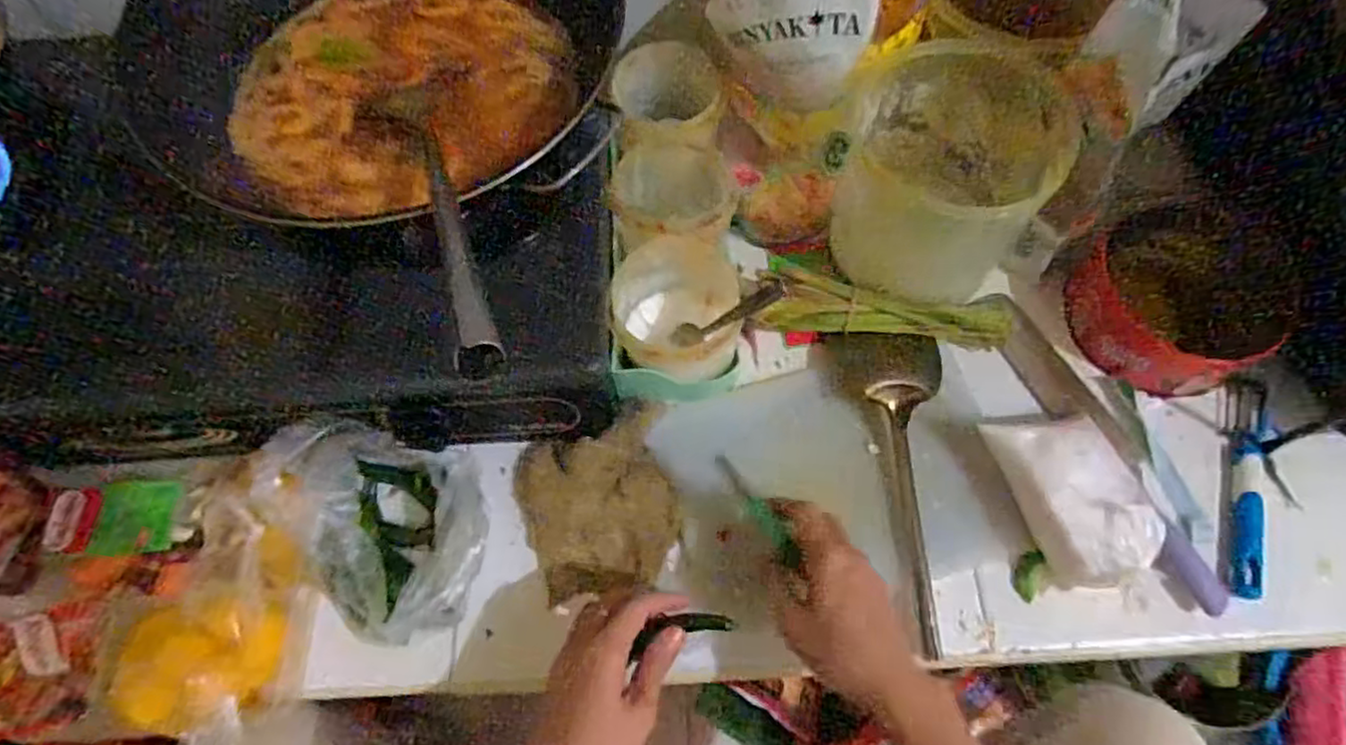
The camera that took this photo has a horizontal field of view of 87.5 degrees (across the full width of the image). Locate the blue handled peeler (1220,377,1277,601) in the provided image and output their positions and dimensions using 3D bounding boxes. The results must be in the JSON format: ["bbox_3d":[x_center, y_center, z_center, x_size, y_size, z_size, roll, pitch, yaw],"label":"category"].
[{"bbox_3d":[0.456,0.085,0.552,0.029,0.015,0.177,15,67,9],"label":"blue handled peeler"}]

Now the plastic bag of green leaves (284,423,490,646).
[{"bbox_3d":[-0.204,0.121,0.524,0.117,0.096,0.132,2,65,3],"label":"plastic bag of green leaves"}]

